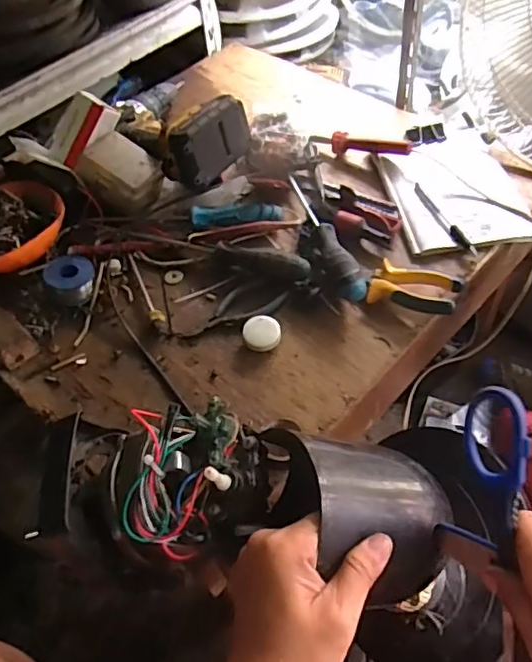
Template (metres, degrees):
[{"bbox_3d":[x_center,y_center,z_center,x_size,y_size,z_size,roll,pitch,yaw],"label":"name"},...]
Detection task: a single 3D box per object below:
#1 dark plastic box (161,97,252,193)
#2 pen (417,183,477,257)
[{"bbox_3d":[-0.075,-0.243,0.743,0.060,0.071,0.120,33,63,27],"label":"dark plastic box"},{"bbox_3d":[0.212,-0.136,0.700,0.010,0.010,0.127,-21,54,-10],"label":"pen"}]

